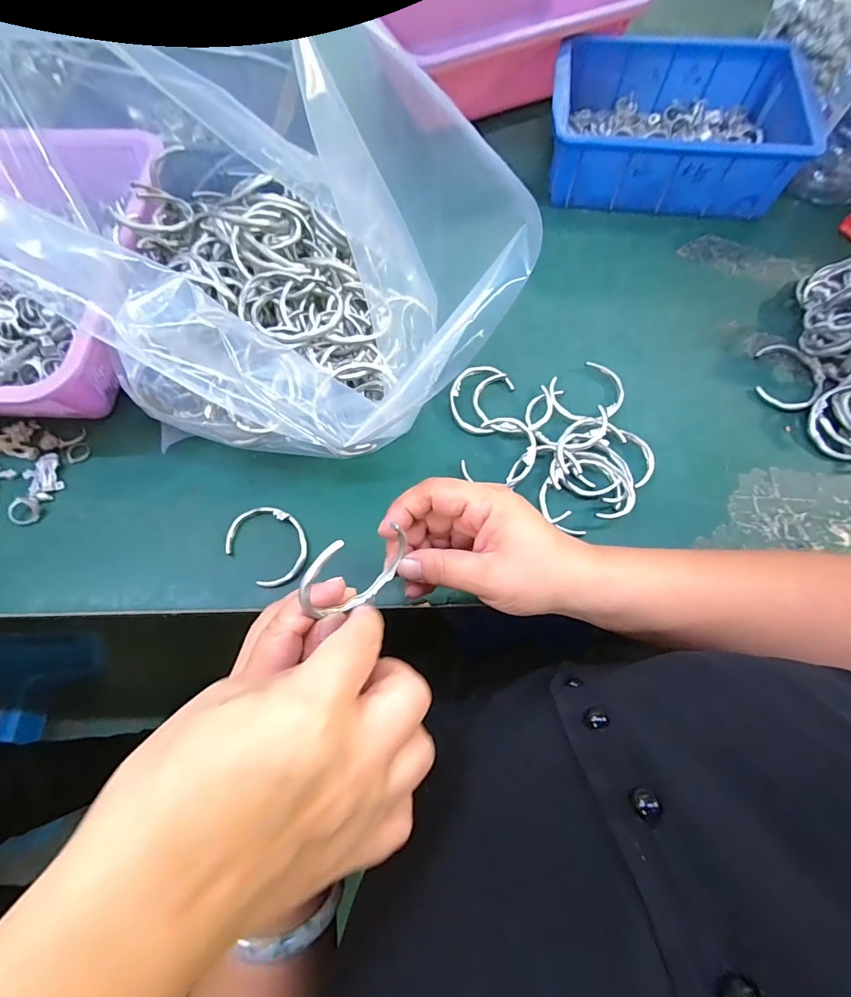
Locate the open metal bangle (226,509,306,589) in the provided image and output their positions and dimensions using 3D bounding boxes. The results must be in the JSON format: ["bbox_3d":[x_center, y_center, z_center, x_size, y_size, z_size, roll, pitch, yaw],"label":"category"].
[{"bbox_3d":[-0.123,0.034,0.341,0.070,0.006,0.053,41,77,13],"label":"open metal bangle"}]

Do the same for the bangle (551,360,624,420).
[{"bbox_3d":[0.143,-0.091,0.384,0.068,0.011,0.055,-30,73,-9],"label":"bangle"}]

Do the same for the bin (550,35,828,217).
[{"bbox_3d":[0.252,-0.395,0.457,0.232,0.068,0.175,11,72,5],"label":"bin"}]

